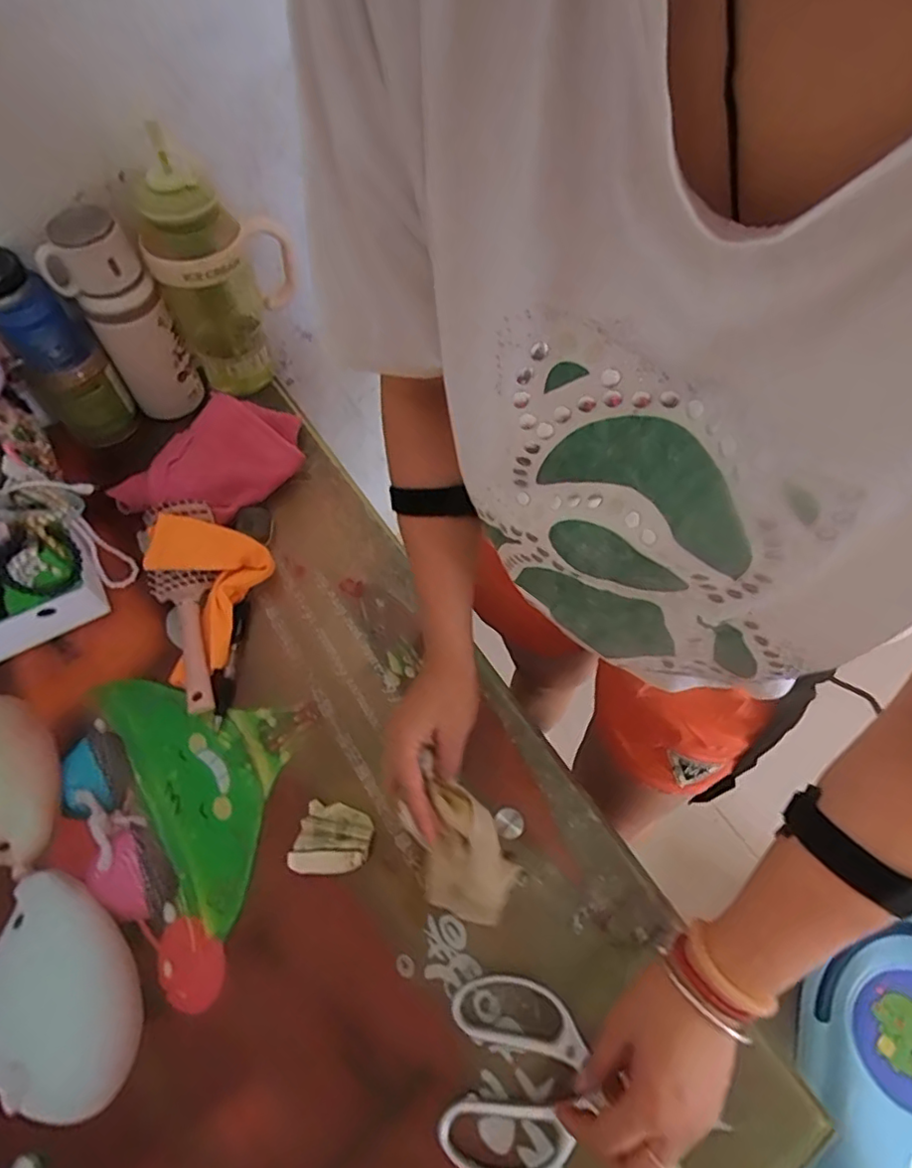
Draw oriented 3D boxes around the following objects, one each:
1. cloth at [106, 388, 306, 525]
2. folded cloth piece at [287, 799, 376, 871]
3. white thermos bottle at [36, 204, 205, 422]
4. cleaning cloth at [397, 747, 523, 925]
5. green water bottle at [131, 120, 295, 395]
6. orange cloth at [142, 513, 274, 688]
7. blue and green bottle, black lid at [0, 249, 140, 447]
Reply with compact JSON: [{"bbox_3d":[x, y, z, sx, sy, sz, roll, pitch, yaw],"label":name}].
[{"bbox_3d":[-0.274,-0.137,0.694,0.130,0.064,0.210,36,64,17],"label":"cloth"},{"bbox_3d":[-0.105,0.220,0.516,0.064,0.027,0.056,8,60,2],"label":"folded cloth piece"},{"bbox_3d":[-0.371,-0.300,0.670,0.094,0.218,0.099,-25,64,-16],"label":"white thermos bottle"},{"bbox_3d":[0.002,0.210,0.474,0.103,0.073,0.077,27,62,13],"label":"cleaning cloth"},{"bbox_3d":[-0.276,-0.350,0.691,0.101,0.245,0.141,24,62,11],"label":"green water bottle"},{"bbox_3d":[-0.266,0.014,0.604,0.118,0.024,0.162,18,68,-10],"label":"orange cloth"},{"bbox_3d":[-0.440,-0.252,0.655,0.075,0.204,0.078,37,65,17],"label":"blue and green bottle, black lid"}]

